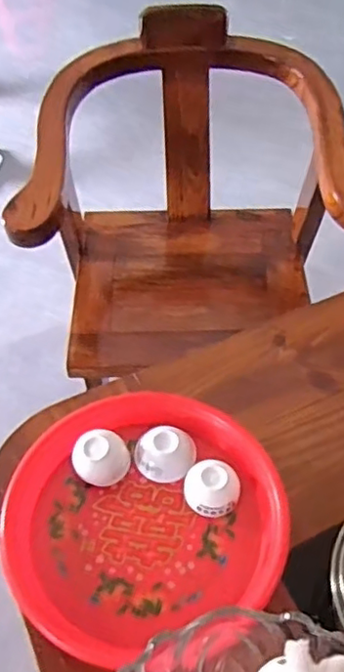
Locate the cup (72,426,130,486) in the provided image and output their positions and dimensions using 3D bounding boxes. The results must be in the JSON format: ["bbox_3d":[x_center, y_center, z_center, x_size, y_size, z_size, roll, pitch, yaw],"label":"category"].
[{"bbox_3d":[-0.070,0.118,0.616,0.051,0.037,0.054,0,50,0],"label":"cup"}]

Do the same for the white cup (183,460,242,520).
[{"bbox_3d":[0.038,0.145,0.596,0.052,0.027,0.047,3,51,3],"label":"white cup"}]

